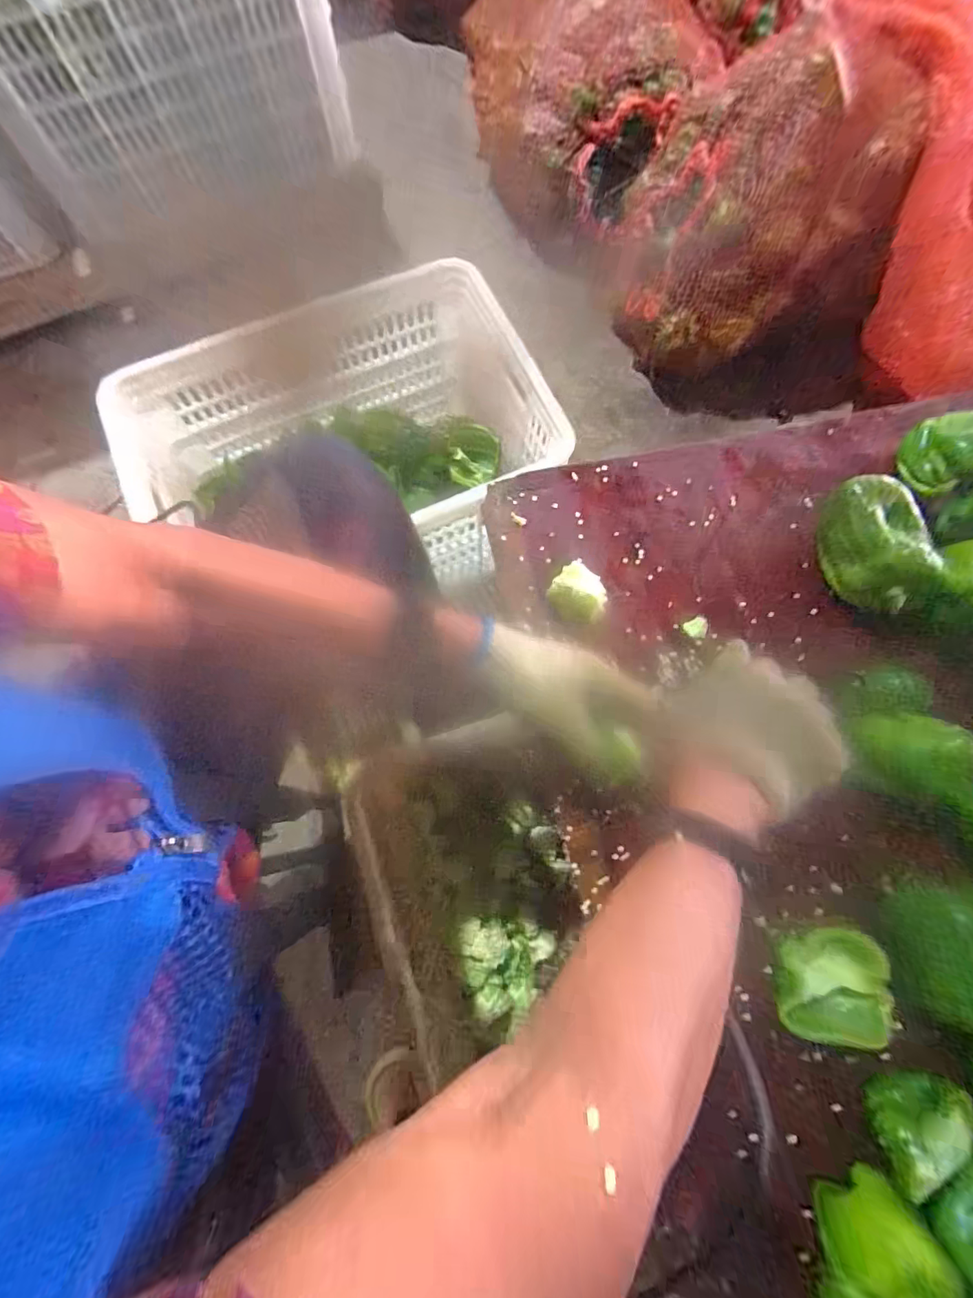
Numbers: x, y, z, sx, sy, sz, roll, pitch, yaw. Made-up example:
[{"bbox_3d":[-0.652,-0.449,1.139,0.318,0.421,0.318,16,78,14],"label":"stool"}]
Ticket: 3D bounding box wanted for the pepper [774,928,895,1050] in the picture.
[{"bbox_3d":[0.254,0.247,0.351,0.069,0.033,0.075,11,75,2],"label":"pepper"}]

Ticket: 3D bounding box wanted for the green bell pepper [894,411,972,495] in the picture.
[{"bbox_3d":[0.438,-0.184,0.448,0.068,0.049,0.080,-28,77,-7],"label":"green bell pepper"}]

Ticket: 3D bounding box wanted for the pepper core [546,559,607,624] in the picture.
[{"bbox_3d":[0.083,-0.046,0.432,0.051,0.035,0.043,43,79,10],"label":"pepper core"}]

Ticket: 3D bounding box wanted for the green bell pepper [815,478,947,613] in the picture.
[{"bbox_3d":[0.345,-0.096,0.425,0.097,0.066,0.095,29,77,7],"label":"green bell pepper"}]

